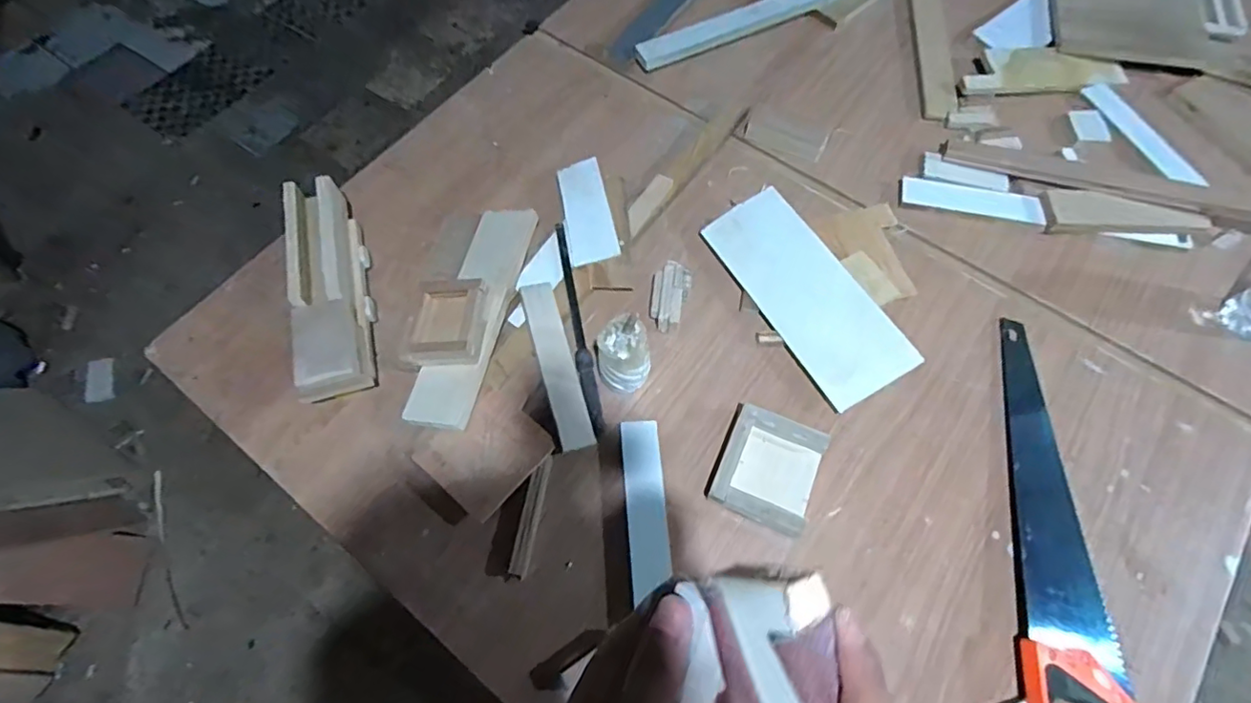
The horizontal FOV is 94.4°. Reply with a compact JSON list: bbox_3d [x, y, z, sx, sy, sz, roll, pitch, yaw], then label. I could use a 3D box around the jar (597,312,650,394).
[{"bbox_3d":[0.000,0.006,0.689,0.065,0.096,0.061,-2,65,0],"label":"jar"}]

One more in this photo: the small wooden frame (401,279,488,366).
[{"bbox_3d":[-0.219,-0.037,0.712,0.092,0.030,0.110,7,65,4],"label":"small wooden frame"}]

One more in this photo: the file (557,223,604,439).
[{"bbox_3d":[-0.065,-0.038,0.768,0.022,0.020,0.307,-11,65,-4],"label":"file"}]

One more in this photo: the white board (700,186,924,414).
[{"bbox_3d":[0.232,-0.077,0.756,0.120,0.005,0.305,-35,69,7],"label":"white board"}]

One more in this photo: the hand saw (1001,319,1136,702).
[{"bbox_3d":[0.500,0.197,0.648,0.122,0.039,0.521,12,66,6],"label":"hand saw"}]

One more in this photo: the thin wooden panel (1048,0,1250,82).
[{"bbox_3d":[0.869,-0.614,0.992,0.280,0.025,0.362,11,66,6],"label":"thin wooden panel"}]

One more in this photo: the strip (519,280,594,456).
[{"bbox_3d":[-0.087,0.015,0.722,0.044,0.014,0.217,-8,70,-28],"label":"strip"}]

